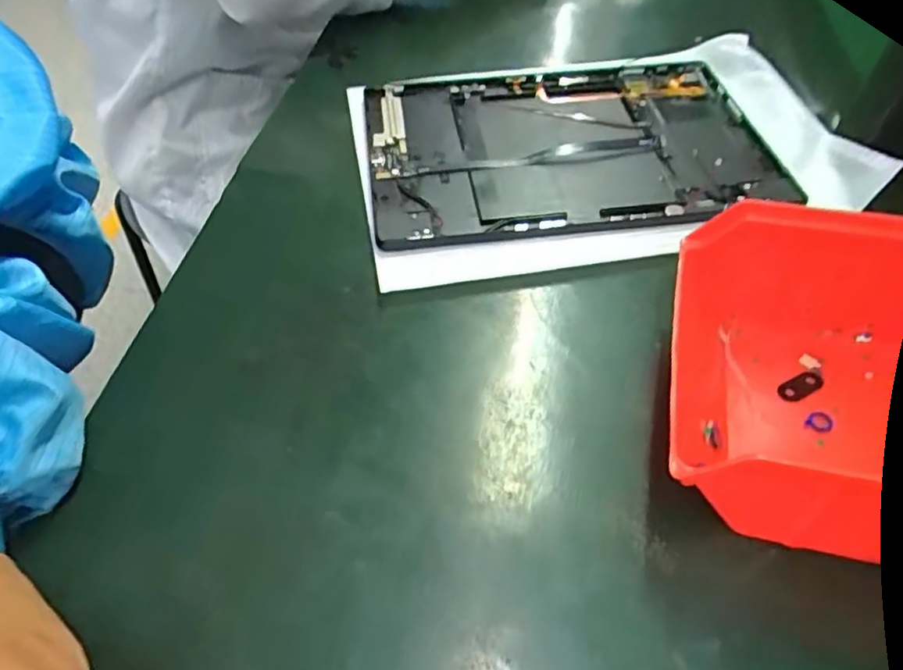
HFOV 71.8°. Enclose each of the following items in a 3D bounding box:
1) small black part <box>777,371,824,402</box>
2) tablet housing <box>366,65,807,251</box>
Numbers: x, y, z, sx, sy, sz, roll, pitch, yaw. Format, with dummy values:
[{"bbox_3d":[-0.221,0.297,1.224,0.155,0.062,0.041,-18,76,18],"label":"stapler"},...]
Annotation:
[{"bbox_3d":[0.151,0.023,0.270,0.019,0.004,0.010,-22,54,-16],"label":"small black part"},{"bbox_3d":[0.070,-0.115,0.382,0.238,0.015,0.160,-9,52,-7],"label":"tablet housing"}]

